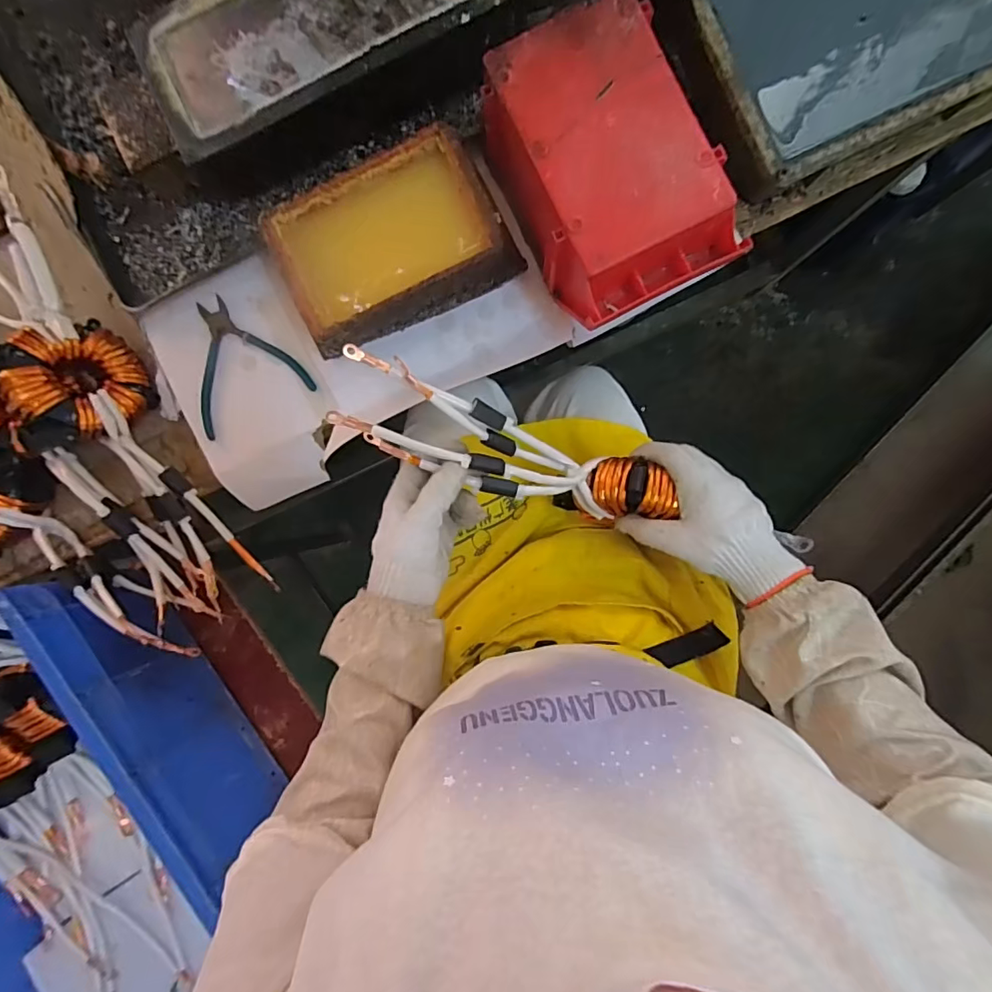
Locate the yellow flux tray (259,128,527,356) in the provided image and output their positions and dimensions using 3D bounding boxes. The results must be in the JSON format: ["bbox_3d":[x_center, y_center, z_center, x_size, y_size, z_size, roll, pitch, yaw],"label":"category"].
[{"bbox_3d":[-0.098,-0.250,0.515,0.215,0.064,0.139,-28,88,3],"label":"yellow flux tray"}]

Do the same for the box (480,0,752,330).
[{"bbox_3d":[0.099,-0.285,0.466,0.154,0.087,0.240,-27,88,3],"label":"box"}]

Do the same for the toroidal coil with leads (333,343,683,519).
[{"bbox_3d":[0.010,-0.036,0.447,0.291,0.059,0.073,17,91,-12],"label":"toroidal coil with leads"}]

